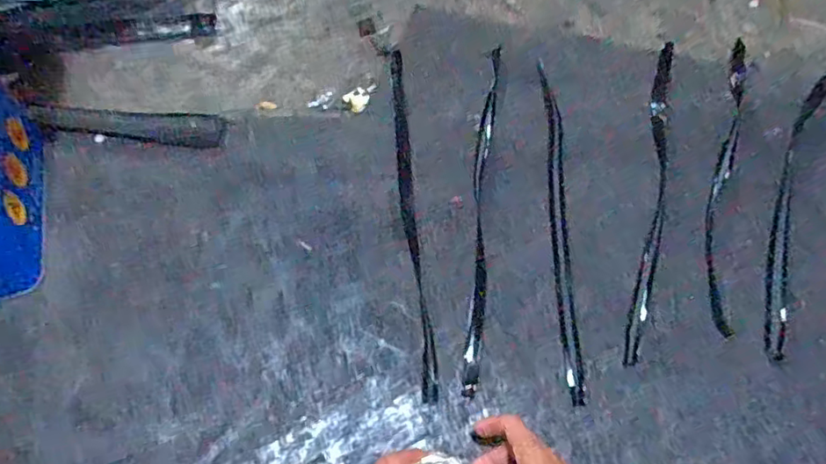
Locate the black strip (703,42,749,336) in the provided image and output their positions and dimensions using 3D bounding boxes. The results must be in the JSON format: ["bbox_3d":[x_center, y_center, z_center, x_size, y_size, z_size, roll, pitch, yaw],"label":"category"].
[{"bbox_3d":[0.390,-0.092,0.707,0.044,0.015,0.451,17,62,6],"label":"black strip"}]

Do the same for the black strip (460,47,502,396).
[{"bbox_3d":[0.084,-0.051,0.703,0.027,0.022,0.497,8,62,1],"label":"black strip"}]

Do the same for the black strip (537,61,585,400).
[{"bbox_3d":[0.170,-0.033,0.675,0.029,0.012,0.455,4,62,-1],"label":"black strip"}]

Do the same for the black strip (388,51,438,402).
[{"bbox_3d":[-0.005,-0.049,0.685,0.021,0.008,0.487,-3,62,-5],"label":"black strip"}]

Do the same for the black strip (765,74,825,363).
[{"bbox_3d":[0.467,-0.053,0.691,0.049,0.014,0.439,24,63,10],"label":"black strip"}]

